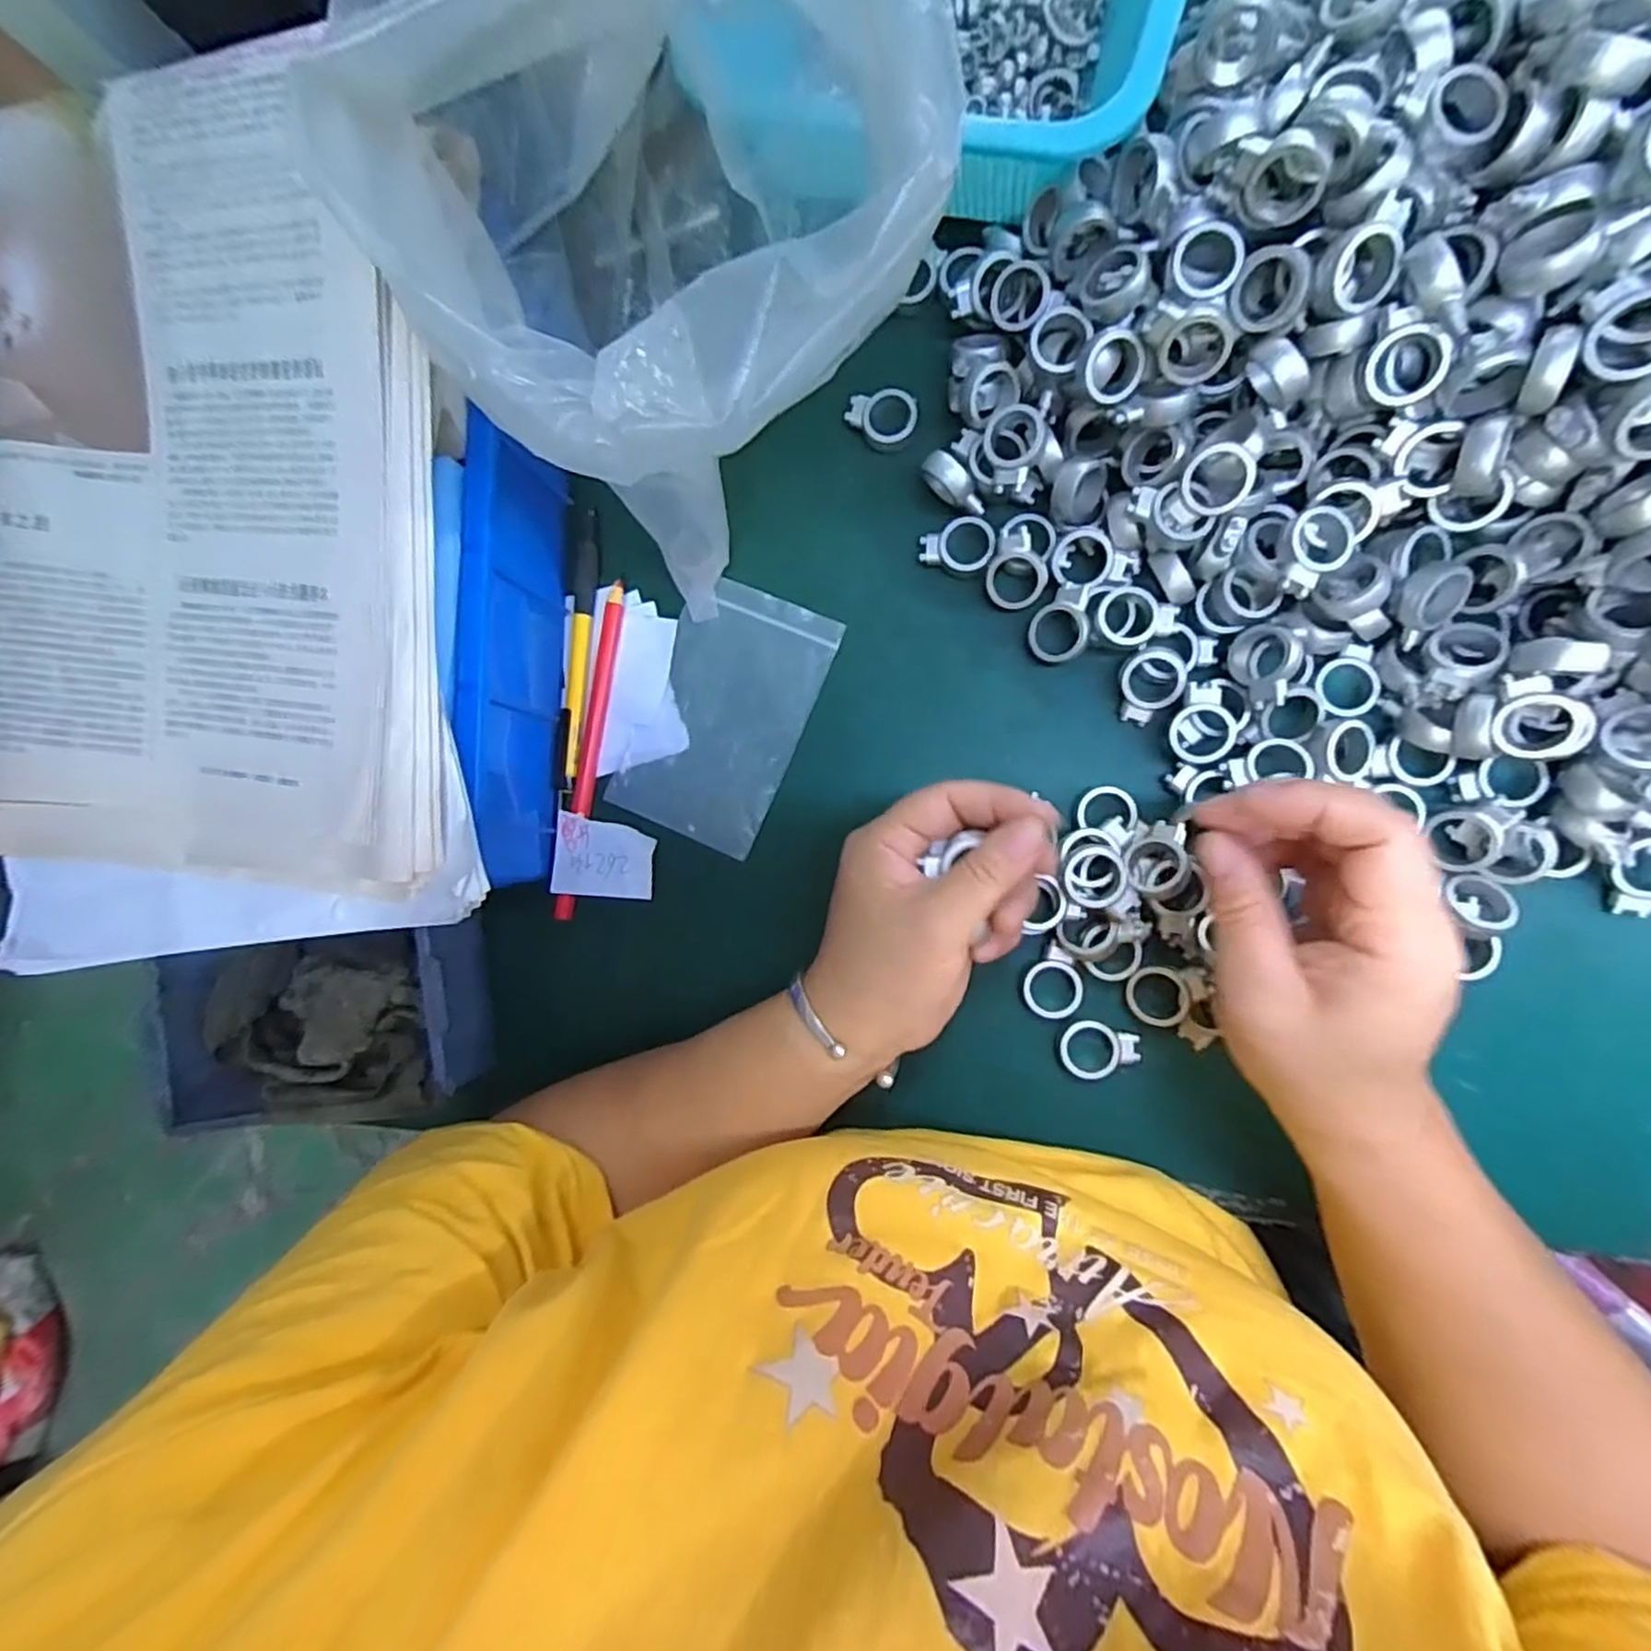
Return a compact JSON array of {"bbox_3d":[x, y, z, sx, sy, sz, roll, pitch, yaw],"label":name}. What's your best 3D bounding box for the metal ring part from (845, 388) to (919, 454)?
[{"bbox_3d":[0.026,-0.190,0.336,0.033,0.005,0.028,6,90,9],"label":"metal ring part"}]

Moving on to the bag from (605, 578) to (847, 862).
[{"bbox_3d":[-0.049,-0.054,0.350,0.075,0.007,0.122,23,92,6],"label":"bag"}]

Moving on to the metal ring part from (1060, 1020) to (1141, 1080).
[{"bbox_3d":[0.121,0.099,0.314,0.033,0.004,0.025,-5,88,9],"label":"metal ring part"}]

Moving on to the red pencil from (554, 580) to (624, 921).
[{"bbox_3d":[-0.117,-0.036,0.356,0.009,0.009,0.167,10,90,9],"label":"red pencil"}]

